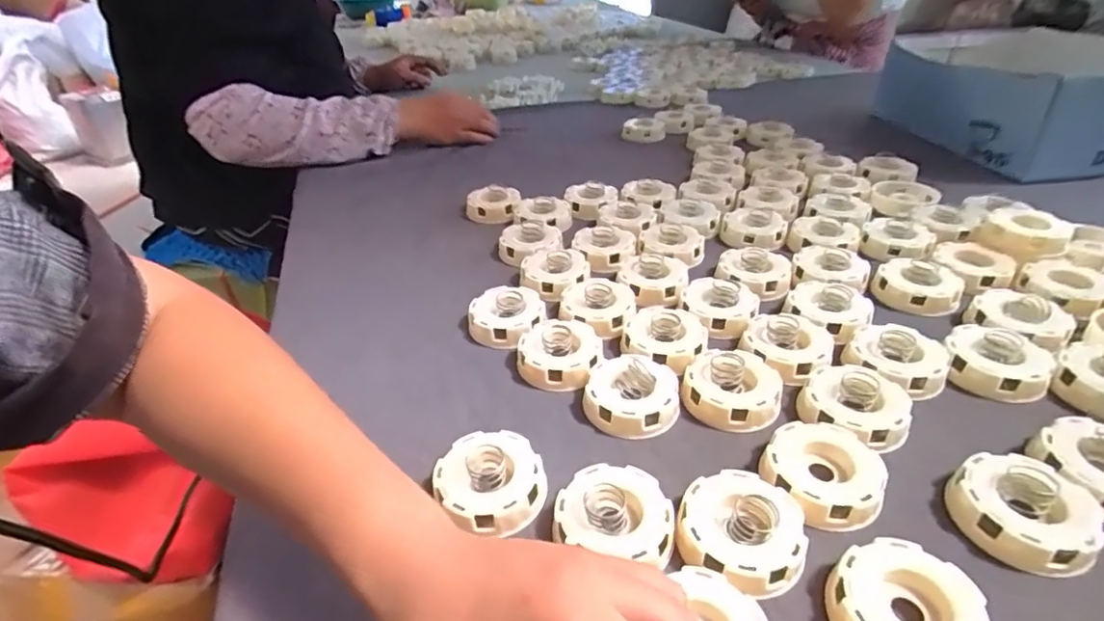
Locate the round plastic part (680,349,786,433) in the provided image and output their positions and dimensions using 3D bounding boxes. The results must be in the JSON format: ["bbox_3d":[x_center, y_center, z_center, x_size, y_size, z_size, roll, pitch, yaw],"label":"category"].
[{"bbox_3d":[0.129,0.056,0.397,0.066,0.029,0.059,14,38,23],"label":"round plastic part"}]

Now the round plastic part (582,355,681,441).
[{"bbox_3d":[0.057,0.061,0.397,0.064,0.024,0.061,-2,34,1],"label":"round plastic part"}]

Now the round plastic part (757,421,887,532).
[{"bbox_3d":[0.162,0.096,0.333,0.063,0.022,0.066,-2,34,1],"label":"round plastic part"}]

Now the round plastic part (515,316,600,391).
[{"bbox_3d":[0.006,0.033,0.440,0.062,0.028,0.065,-2,34,1],"label":"round plastic part"}]

